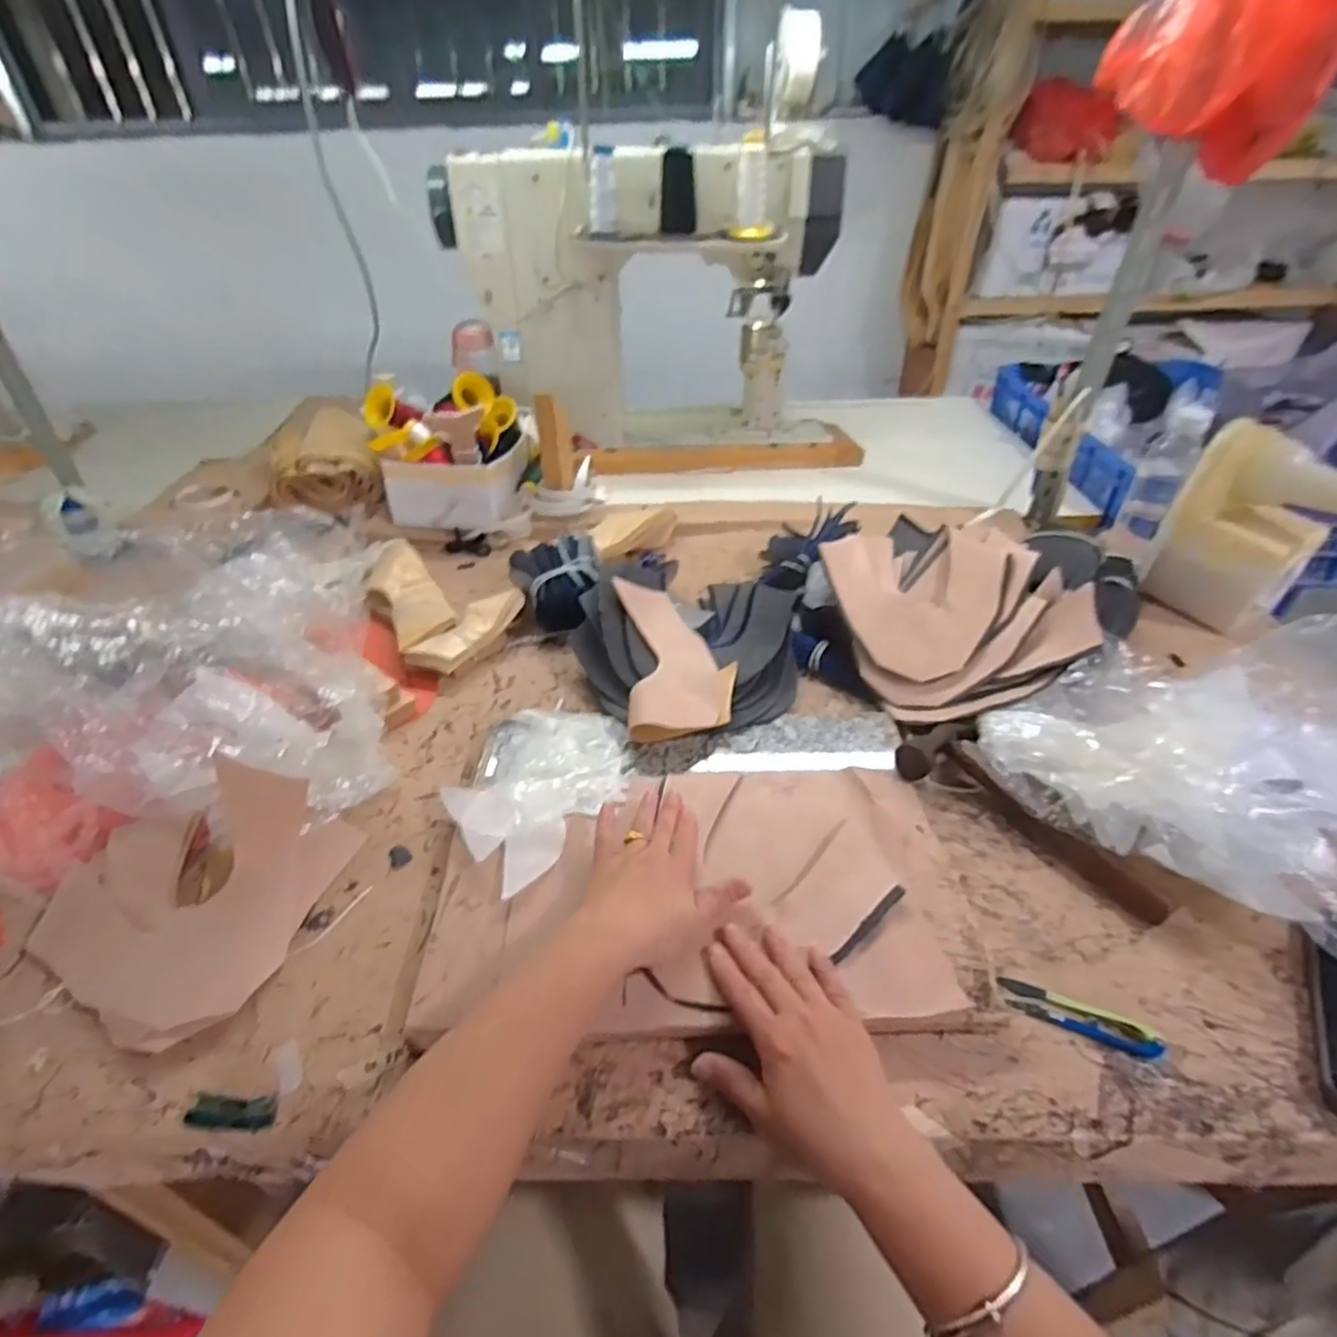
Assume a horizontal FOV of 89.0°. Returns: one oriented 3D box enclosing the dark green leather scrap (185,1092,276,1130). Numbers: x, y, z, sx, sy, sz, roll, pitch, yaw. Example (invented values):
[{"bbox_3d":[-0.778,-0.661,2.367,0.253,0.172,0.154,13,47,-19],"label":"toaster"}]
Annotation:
[{"bbox_3d":[-0.272,0.277,0.425,0.053,0.007,0.017,0,39,2],"label":"dark green leather scrap"}]

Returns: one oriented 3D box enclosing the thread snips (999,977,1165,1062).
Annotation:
[{"bbox_3d":[0.281,0.236,0.465,0.096,0.008,0.025,16,42,20],"label":"thread snips"}]

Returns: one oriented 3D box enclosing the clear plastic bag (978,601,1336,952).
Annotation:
[{"bbox_3d":[0.457,0.030,0.506,0.326,0.276,0.208,30,48,33],"label":"clear plastic bag"}]

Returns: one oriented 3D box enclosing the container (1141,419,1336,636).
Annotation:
[{"bbox_3d":[0.652,-0.140,0.742,0.067,0.190,0.183,-26,45,-27],"label":"container"}]

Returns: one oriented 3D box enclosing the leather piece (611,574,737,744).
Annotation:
[{"bbox_3d":[0.002,-0.016,0.693,0.107,0.025,0.181,-9,55,-9],"label":"leather piece"}]

